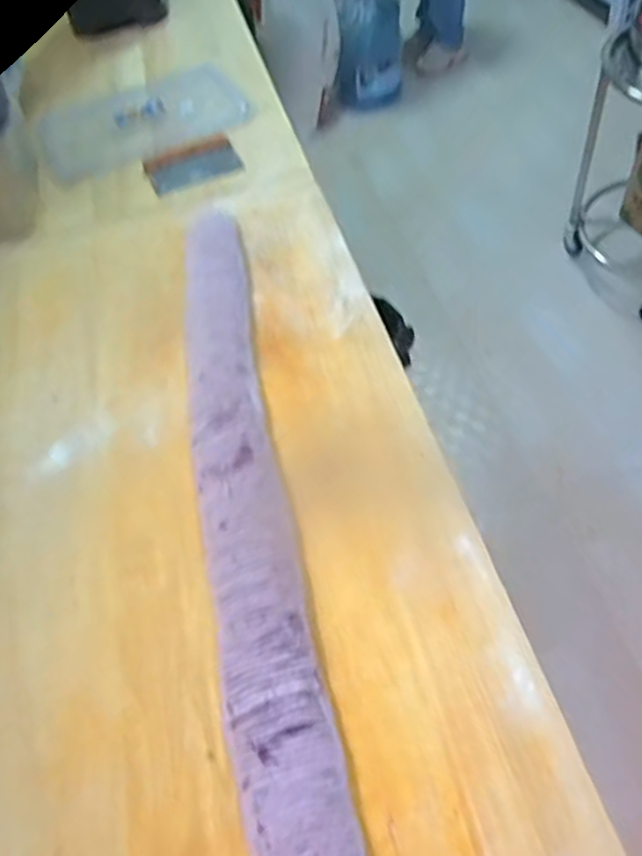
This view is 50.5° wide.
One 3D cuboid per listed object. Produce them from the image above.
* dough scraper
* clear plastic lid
[{"bbox_3d":[-0.217,-0.443,1.138,0.154,0.016,0.129,-24,52,-11],"label":"dough scraper"},{"bbox_3d":[-0.325,-0.568,1.252,0.369,0.014,0.279,-22,55,-11],"label":"clear plastic lid"}]

